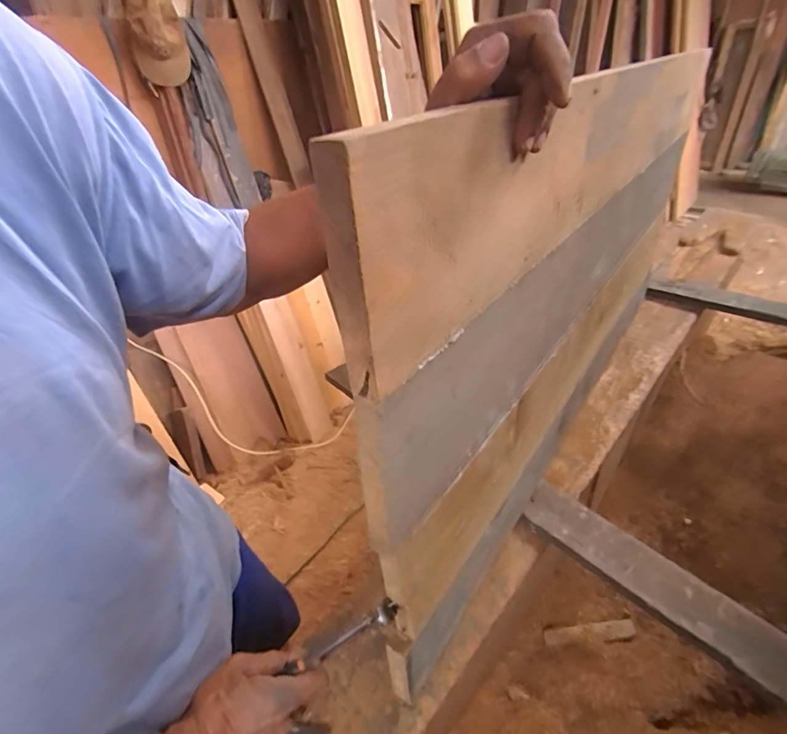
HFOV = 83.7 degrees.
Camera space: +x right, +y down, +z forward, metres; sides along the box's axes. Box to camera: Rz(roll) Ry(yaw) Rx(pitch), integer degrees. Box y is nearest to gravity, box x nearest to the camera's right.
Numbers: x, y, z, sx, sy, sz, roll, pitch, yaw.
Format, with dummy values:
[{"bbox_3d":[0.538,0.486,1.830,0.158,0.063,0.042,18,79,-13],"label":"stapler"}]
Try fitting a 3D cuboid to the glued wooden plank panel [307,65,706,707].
[{"bbox_3d":[0.323,-0.123,0.687,0.028,0.558,1.109,21,41,33],"label":"glued wooden plank panel"}]

